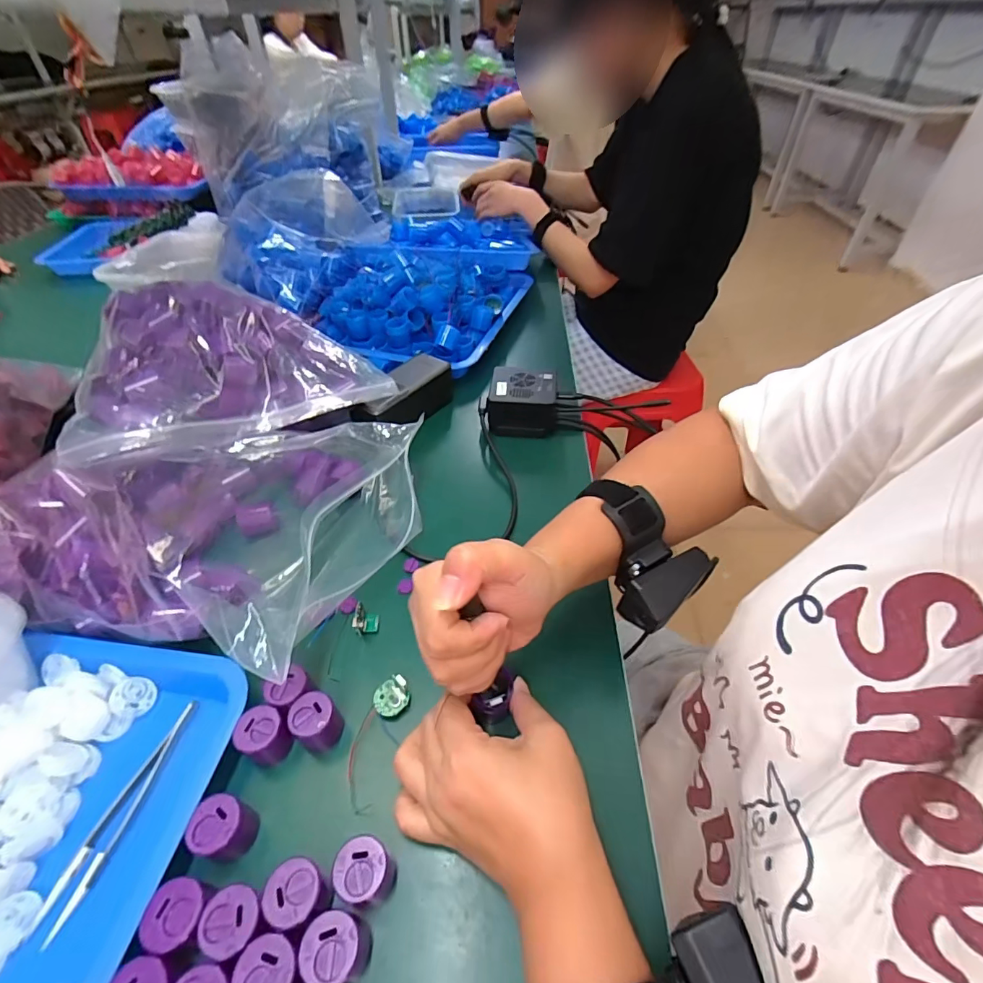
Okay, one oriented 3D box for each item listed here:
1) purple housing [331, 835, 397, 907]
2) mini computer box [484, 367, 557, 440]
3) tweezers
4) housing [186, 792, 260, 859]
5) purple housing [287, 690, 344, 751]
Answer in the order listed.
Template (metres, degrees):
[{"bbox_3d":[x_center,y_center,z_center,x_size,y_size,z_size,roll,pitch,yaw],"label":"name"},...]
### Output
[{"bbox_3d":[-0.069,0.210,0.262,0.026,0.033,0.027,0,45,0],"label":"purple housing"},{"bbox_3d":[0.038,-0.107,0.562,0.082,0.048,0.072,7,45,8],"label":"mini computer box"},{"bbox_3d":[-0.224,0.193,0.292,0.019,0.008,0.122,10,46,10],"label":"tweezers"},{"bbox_3d":[-0.156,0.197,0.278,0.026,0.032,0.028,0,45,0],"label":"housing"},{"bbox_3d":[-0.117,0.156,0.321,0.027,0.036,0.027,0,45,0],"label":"purple housing"}]

